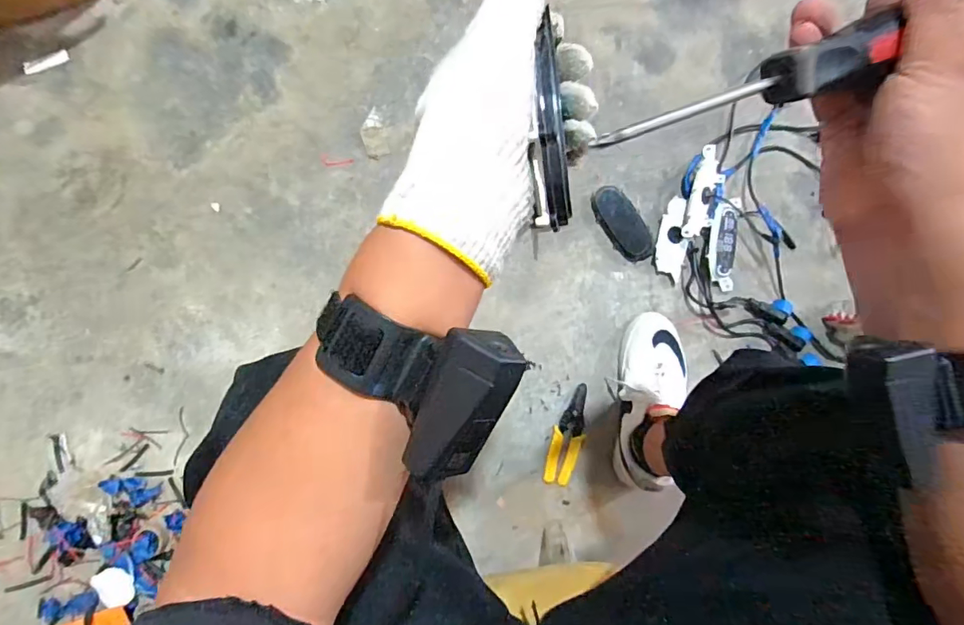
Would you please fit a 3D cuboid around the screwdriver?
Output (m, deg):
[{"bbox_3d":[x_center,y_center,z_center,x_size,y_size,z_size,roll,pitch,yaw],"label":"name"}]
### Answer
[{"bbox_3d":[0.122,-0.102,0.226,0.146,0.026,0.023,-20,85,-6],"label":"screwdriver"}]

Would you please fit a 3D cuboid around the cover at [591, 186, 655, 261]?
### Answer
[{"bbox_3d":[0.241,-0.151,0.820,0.061,0.035,0.136,-34,87,-7],"label":"cover"}]

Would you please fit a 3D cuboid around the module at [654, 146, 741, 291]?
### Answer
[{"bbox_3d":[0.373,-0.162,0.822,0.136,0.045,0.228,7,83,-3],"label":"module"}]

